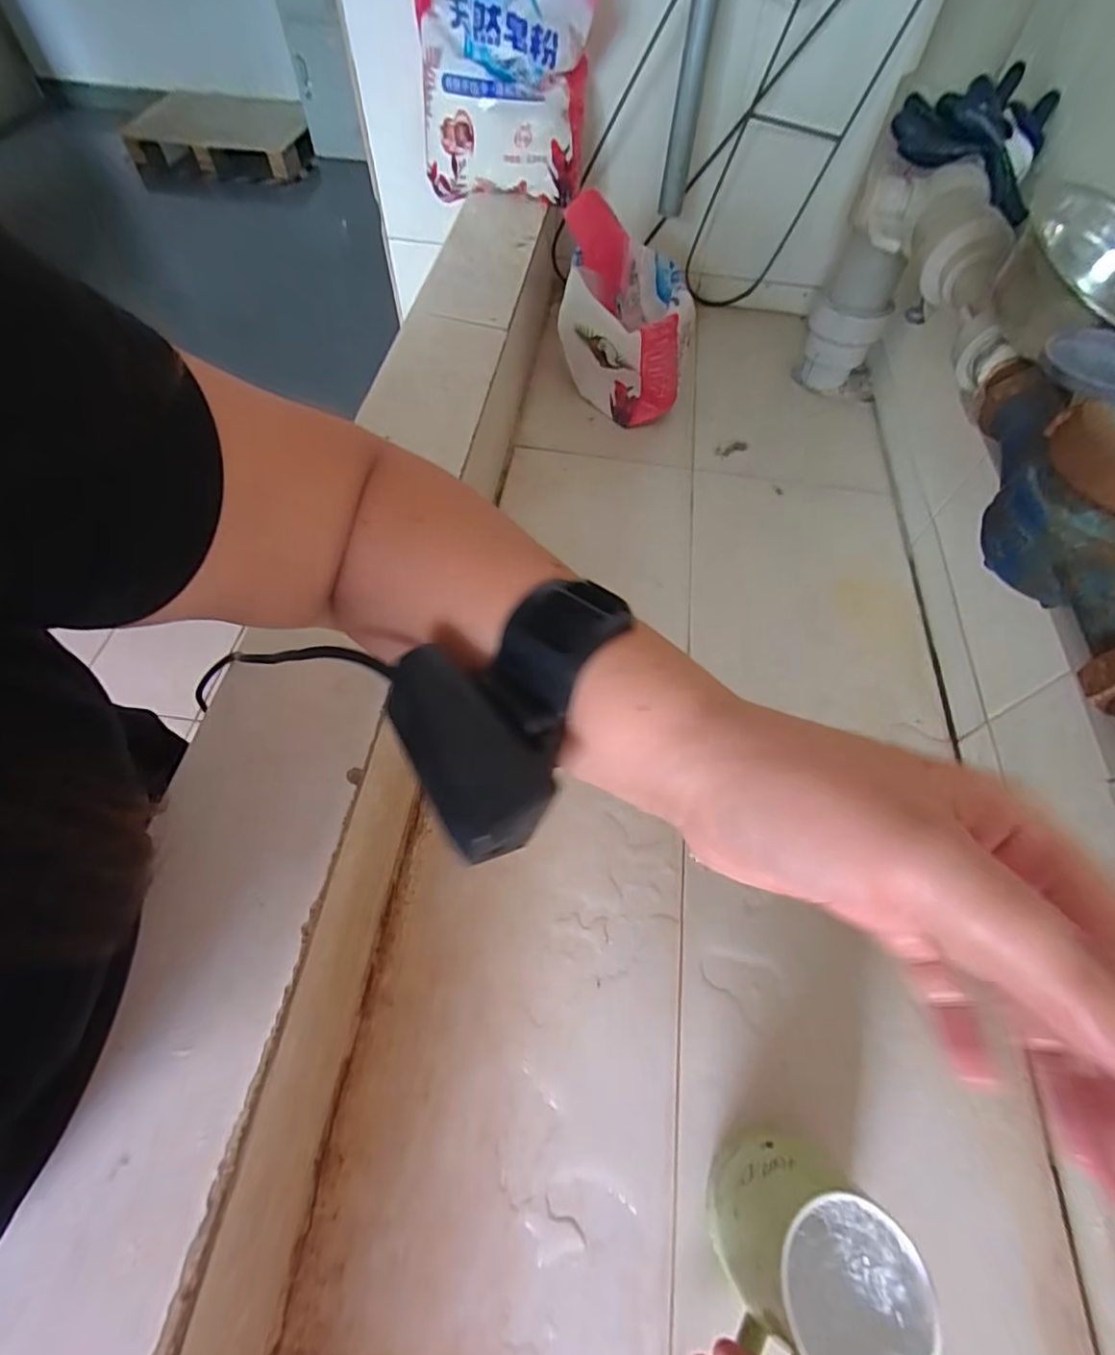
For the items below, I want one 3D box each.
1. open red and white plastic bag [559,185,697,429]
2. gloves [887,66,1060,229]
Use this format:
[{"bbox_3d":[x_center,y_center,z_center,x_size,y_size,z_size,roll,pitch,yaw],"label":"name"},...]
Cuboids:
[{"bbox_3d":[0.083,-0.447,0.696,0.152,0.171,0.160,6,60,2],"label":"open red and white plastic bag"},{"bbox_3d":[0.385,-0.501,0.521,0.139,0.057,0.152,21,62,10],"label":"gloves"}]

